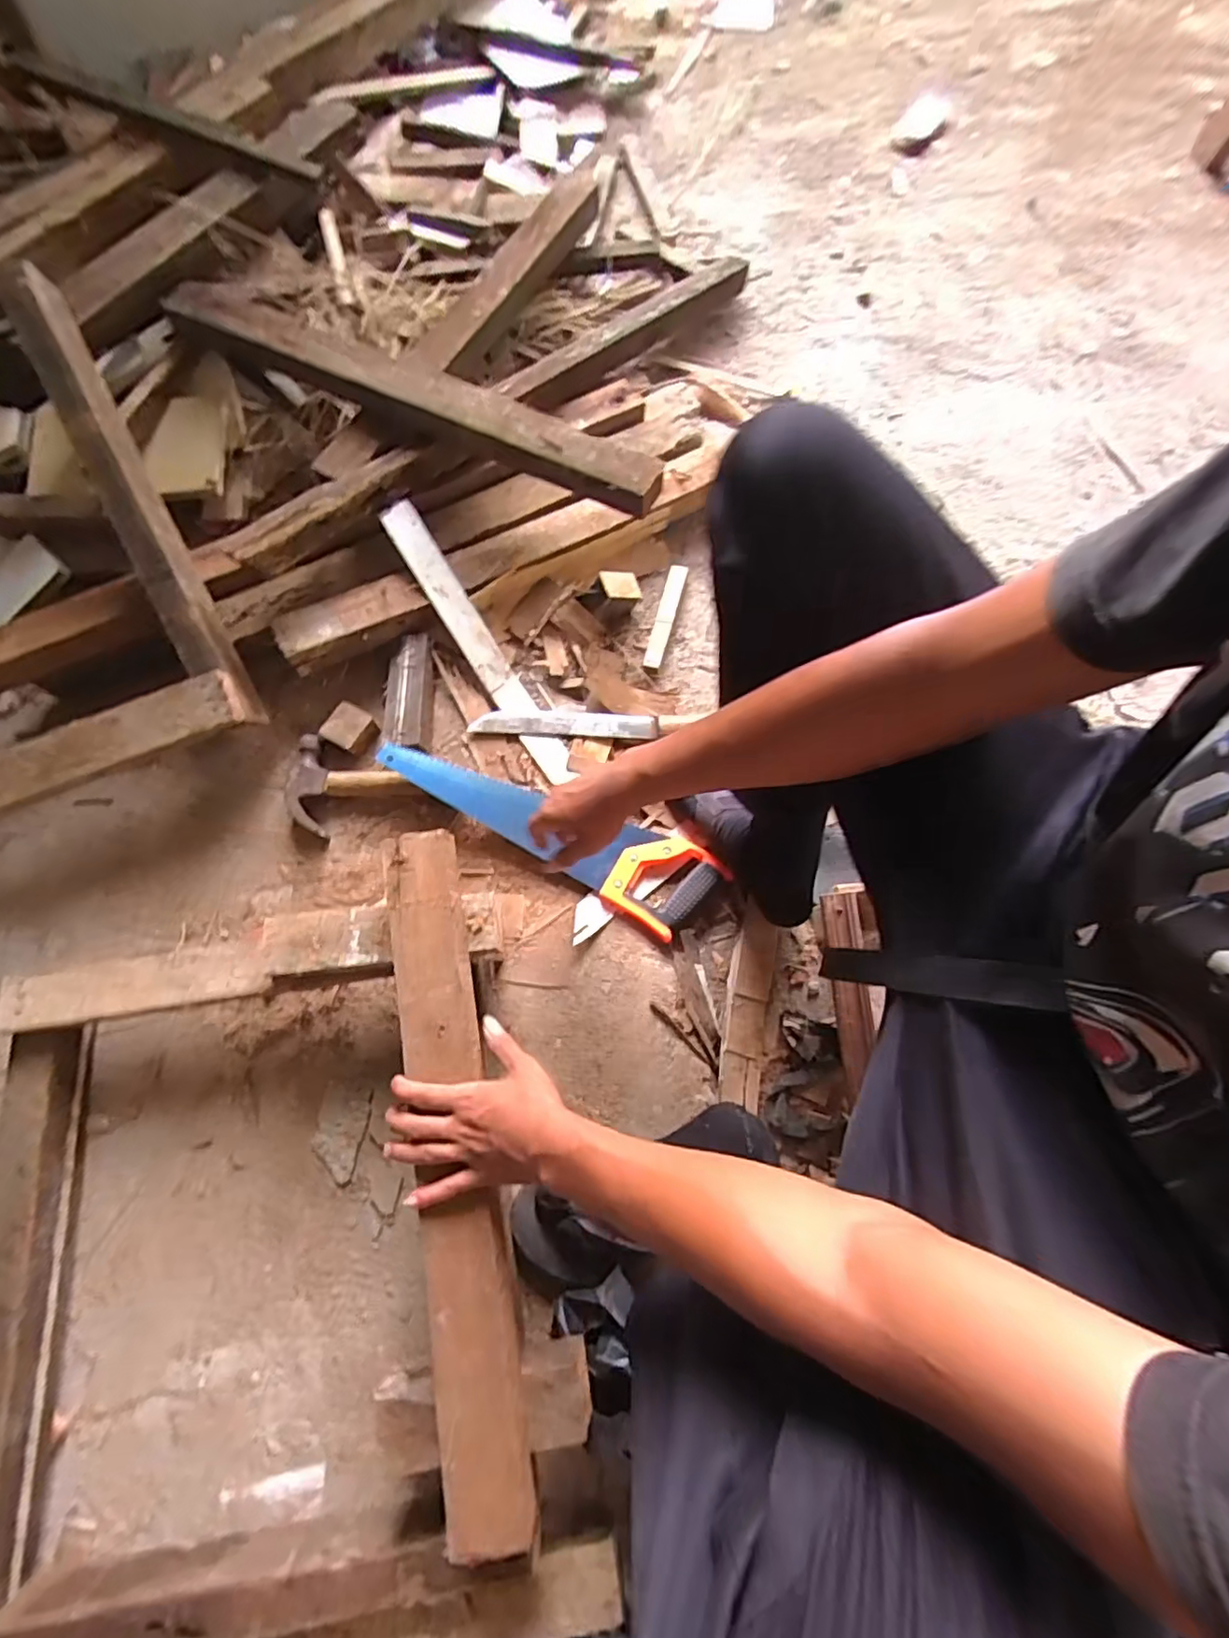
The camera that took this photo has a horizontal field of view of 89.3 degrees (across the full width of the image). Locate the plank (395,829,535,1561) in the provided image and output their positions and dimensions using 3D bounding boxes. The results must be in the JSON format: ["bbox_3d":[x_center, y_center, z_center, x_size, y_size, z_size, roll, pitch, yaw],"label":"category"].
[{"bbox_3d":[-0.138,0.275,0.533,0.071,0.031,0.543,-9,74,-2],"label":"plank"}]

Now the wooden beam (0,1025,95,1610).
[{"bbox_3d":[-0.563,0.450,0.594,0.044,0.084,0.471,-6,73,-1],"label":"wooden beam"}]

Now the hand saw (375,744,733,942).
[{"bbox_3d":[-0.079,0.021,0.750,0.430,0.037,0.113,22,74,-1],"label":"hand saw"}]

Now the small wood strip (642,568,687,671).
[{"bbox_3d":[0.072,-0.285,0.879,0.025,0.023,0.171,15,73,5],"label":"small wood strip"}]

